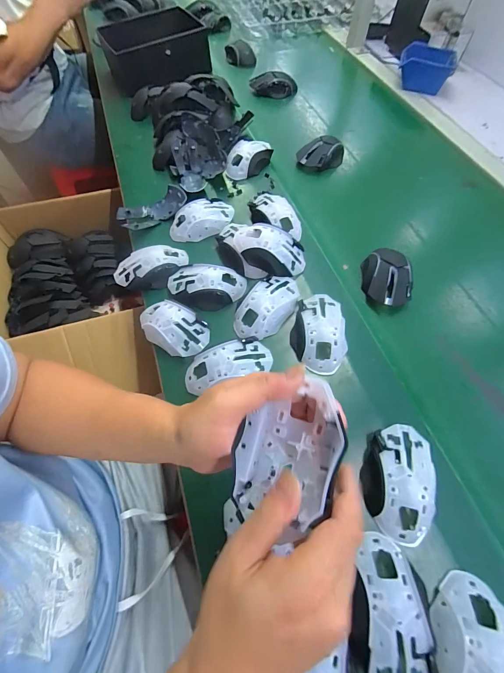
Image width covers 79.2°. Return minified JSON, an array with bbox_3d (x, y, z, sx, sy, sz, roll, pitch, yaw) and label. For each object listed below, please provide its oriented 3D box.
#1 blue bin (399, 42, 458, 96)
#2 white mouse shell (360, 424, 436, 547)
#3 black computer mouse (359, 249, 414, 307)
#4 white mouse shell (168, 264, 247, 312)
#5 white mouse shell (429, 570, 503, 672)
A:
[{"bbox_3d":[0.424,-0.656,0.747,0.126,0.062,0.095,24,64,12],"label":"blue bin"},{"bbox_3d":[0.163,0.158,0.336,0.074,0.037,0.120,8,61,4],"label":"white mouse shell"},{"bbox_3d":[0.209,-0.097,0.472,0.066,0.032,0.107,5,61,3],"label":"black computer mouse"},{"bbox_3d":[-0.071,-0.078,0.465,0.119,0.034,0.068,3,61,2],"label":"white mouse shell"},{"bbox_3d":[0.200,0.286,0.270,0.071,0.039,0.121,3,61,2],"label":"white mouse shell"}]

